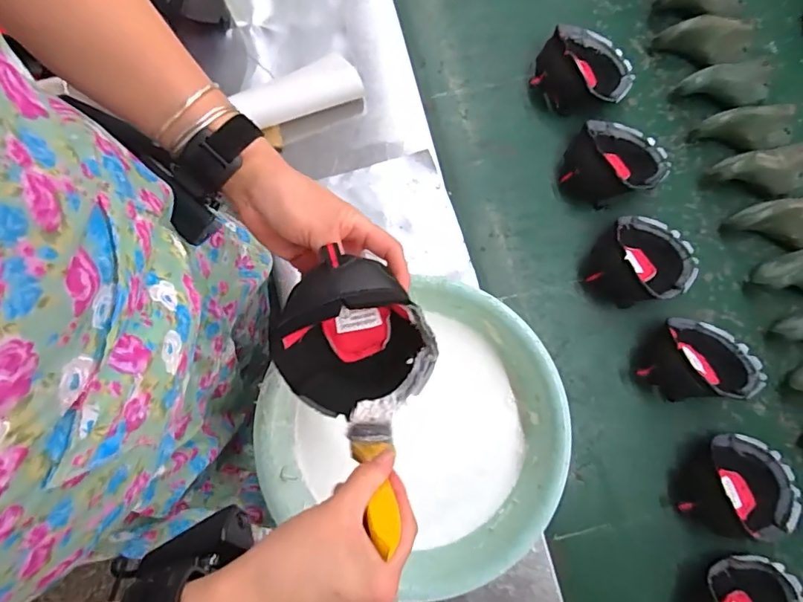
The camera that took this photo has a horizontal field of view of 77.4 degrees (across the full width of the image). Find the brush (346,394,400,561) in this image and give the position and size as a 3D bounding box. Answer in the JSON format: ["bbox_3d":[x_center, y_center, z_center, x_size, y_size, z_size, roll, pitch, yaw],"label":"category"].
[{"bbox_3d":[-0.018,0.118,0.359,0.037,0.146,0.016,-13,112,-2],"label":"brush"}]

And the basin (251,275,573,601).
[{"bbox_3d":[0.026,0.147,0.543,0.296,0.113,0.270,0,81,0],"label":"basin"}]

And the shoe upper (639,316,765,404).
[{"bbox_3d":[0.376,0.075,0.623,0.151,0.068,0.108,-2,81,0],"label":"shoe upper"}]

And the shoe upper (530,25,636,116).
[{"bbox_3d":[0.258,-0.324,0.688,0.132,0.064,0.125,29,82,4],"label":"shoe upper"}]

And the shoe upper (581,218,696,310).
[{"bbox_3d":[0.311,-0.053,0.645,0.124,0.063,0.144,43,83,6],"label":"shoe upper"}]

